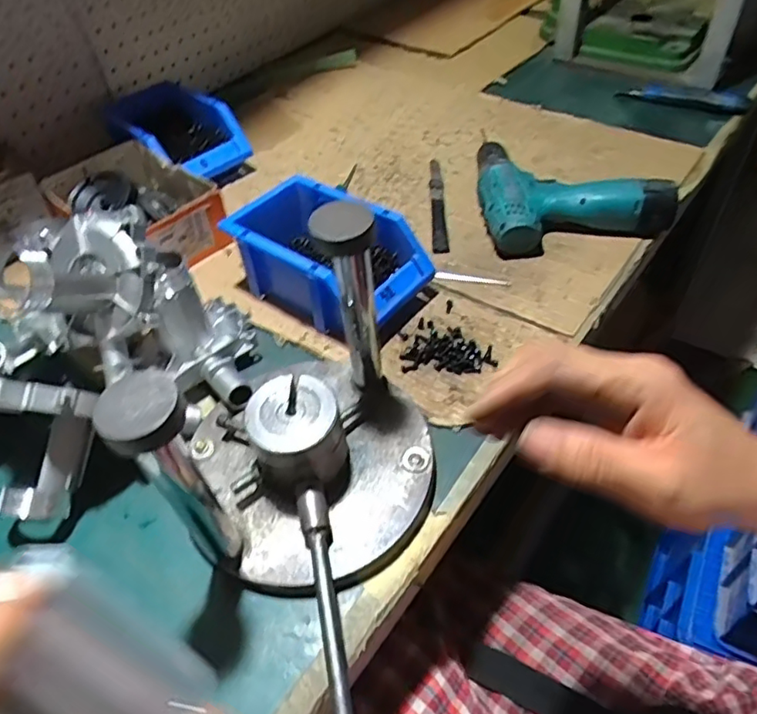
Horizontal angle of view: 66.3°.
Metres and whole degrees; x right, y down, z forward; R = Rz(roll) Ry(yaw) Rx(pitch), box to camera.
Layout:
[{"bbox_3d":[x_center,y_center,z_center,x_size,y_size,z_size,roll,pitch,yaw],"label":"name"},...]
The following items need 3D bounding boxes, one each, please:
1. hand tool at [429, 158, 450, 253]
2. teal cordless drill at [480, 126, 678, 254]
[{"bbox_3d":[0.067,-0.173,0.653,0.017,0.016,0.146,-2,47,3],"label":"hand tool"},{"bbox_3d":[0.204,-0.187,0.649,0.187,0.060,0.160,-9,47,-3],"label":"teal cordless drill"}]

